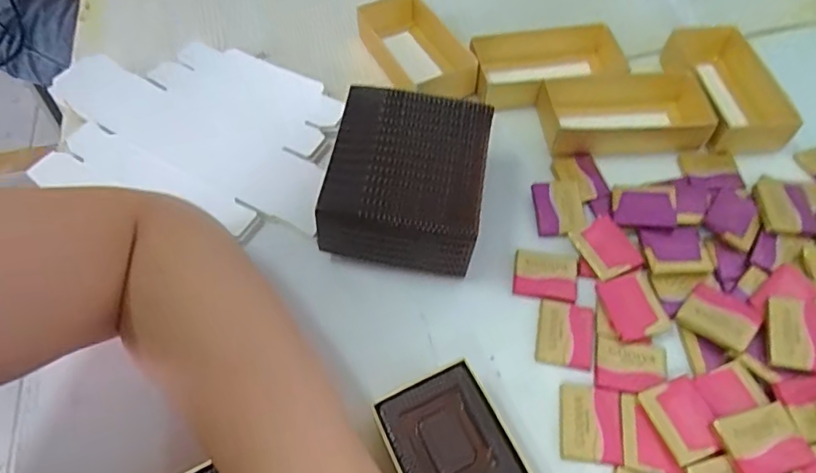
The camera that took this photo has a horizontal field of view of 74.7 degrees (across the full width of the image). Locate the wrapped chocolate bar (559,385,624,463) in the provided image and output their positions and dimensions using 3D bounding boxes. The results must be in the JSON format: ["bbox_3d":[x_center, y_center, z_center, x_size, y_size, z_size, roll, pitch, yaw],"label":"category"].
[{"bbox_3d":[0.099,0.101,0.290,0.031,0.005,0.039,7,56,5],"label":"wrapped chocolate bar"}]

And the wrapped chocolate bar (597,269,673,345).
[{"bbox_3d":[0.137,0.042,0.324,0.034,0.006,0.039,-12,56,-7],"label":"wrapped chocolate bar"}]

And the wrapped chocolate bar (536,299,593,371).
[{"bbox_3d":[0.094,0.057,0.318,0.032,0.004,0.040,10,56,7],"label":"wrapped chocolate bar"}]

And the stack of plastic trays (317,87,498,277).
[{"bbox_3d":[0.000,-0.034,0.346,0.102,0.063,0.109,8,56,6],"label":"stack of plastic trays"}]

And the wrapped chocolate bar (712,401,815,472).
[{"bbox_3d":[0.182,0.103,0.272,0.040,0.004,0.031,-13,57,-8],"label":"wrapped chocolate bar"}]

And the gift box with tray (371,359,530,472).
[{"bbox_3d":[0.030,0.123,0.256,0.055,0.036,0.108,-23,59,-14],"label":"gift box with tray"}]

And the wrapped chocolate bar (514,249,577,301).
[{"bbox_3d":[0.088,0.024,0.339,0.038,0.004,0.031,9,56,7],"label":"wrapped chocolate bar"}]

